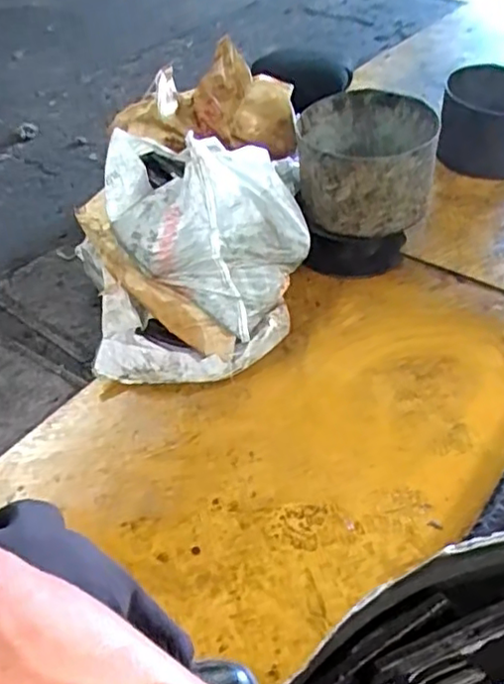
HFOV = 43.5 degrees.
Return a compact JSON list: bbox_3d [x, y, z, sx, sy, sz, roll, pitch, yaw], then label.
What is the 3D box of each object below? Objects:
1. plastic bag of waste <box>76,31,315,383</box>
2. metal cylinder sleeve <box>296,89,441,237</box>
[{"bbox_3d":[-0.119,-0.237,1.230,0.422,0.328,0.573,2,46,9],"label":"plastic bag of waste"},{"bbox_3d":[0.228,-0.356,1.281,0.259,0.188,0.260,-2,44,-1],"label":"metal cylinder sleeve"}]

